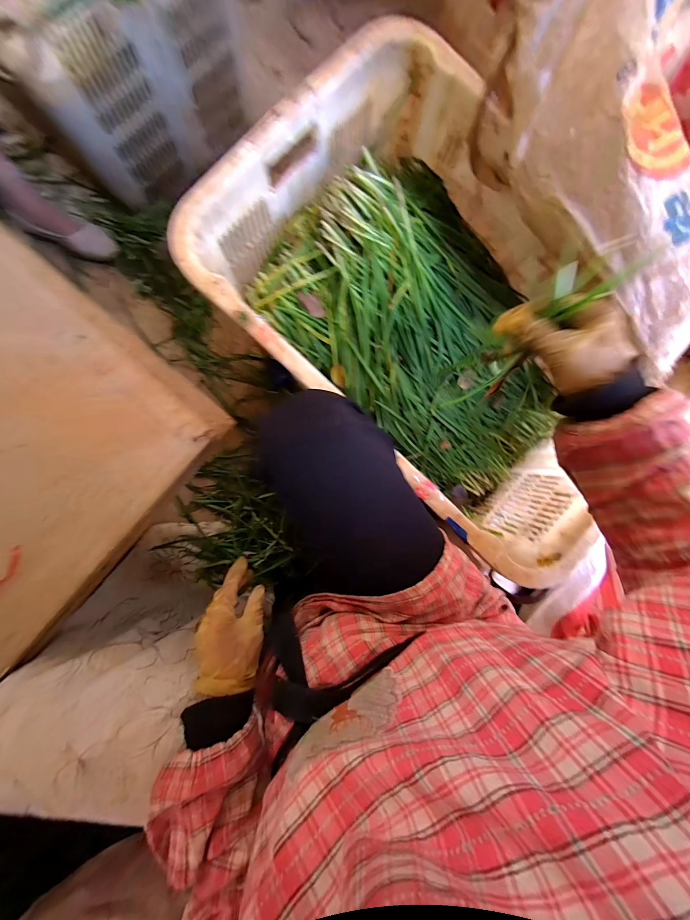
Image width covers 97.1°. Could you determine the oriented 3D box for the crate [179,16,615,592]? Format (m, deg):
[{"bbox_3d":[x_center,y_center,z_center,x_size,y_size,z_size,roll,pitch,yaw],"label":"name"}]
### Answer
[{"bbox_3d":[0.148,-0.207,0.515,0.666,0.257,0.447,44,87,0],"label":"crate"}]

